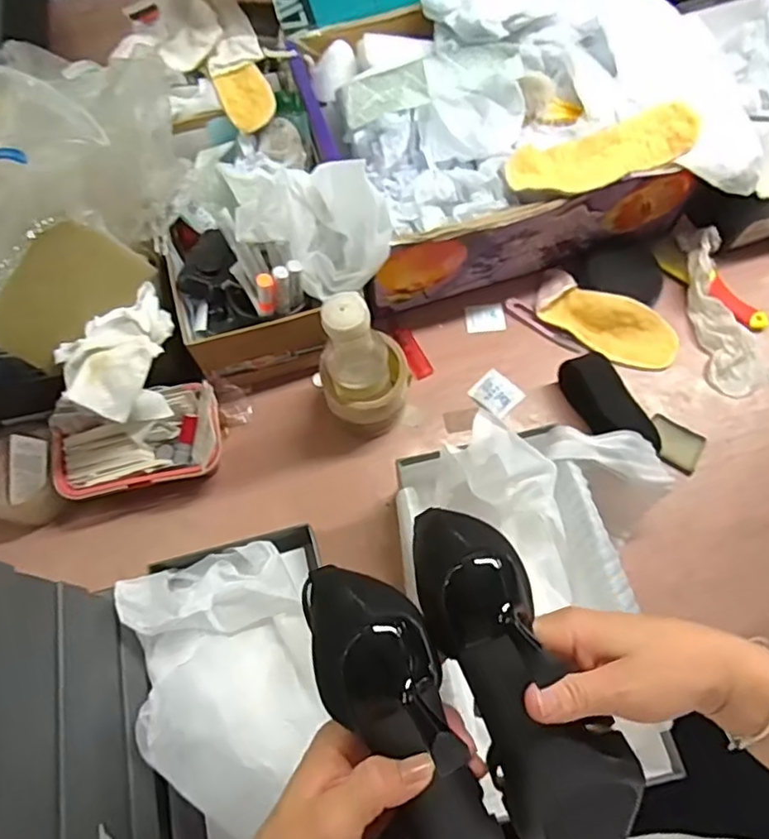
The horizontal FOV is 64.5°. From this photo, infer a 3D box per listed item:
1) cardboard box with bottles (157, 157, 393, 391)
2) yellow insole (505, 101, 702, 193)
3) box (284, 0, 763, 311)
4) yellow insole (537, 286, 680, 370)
[{"bbox_3d":[-0.116,-0.176,0.626,0.217,0.197,0.191,-17,69,-5],"label":"cardboard box with bottles"},{"bbox_3d":[0.221,-0.265,0.613,0.196,0.025,0.067,-17,69,-6],"label":"yellow insole"},{"bbox_3d":[0.135,-0.329,0.700,0.408,0.182,0.315,-13,69,-4],"label":"box"},{"bbox_3d":[0.257,-0.106,0.695,0.153,0.013,0.066,21,102,7],"label":"yellow insole"}]

